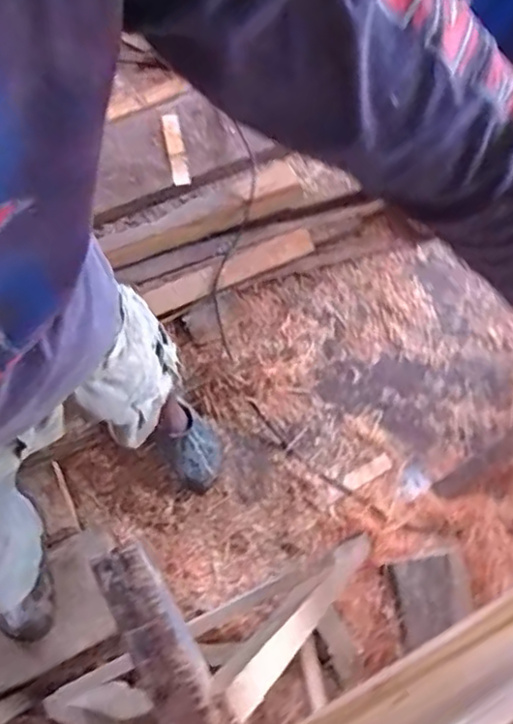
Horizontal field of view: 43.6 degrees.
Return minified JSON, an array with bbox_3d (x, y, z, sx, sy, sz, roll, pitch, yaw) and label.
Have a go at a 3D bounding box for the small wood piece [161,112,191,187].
[{"bbox_3d":[-0.191,-0.501,1.510,0.040,0.011,0.173,-11,84,-16],"label":"small wood piece"}]

